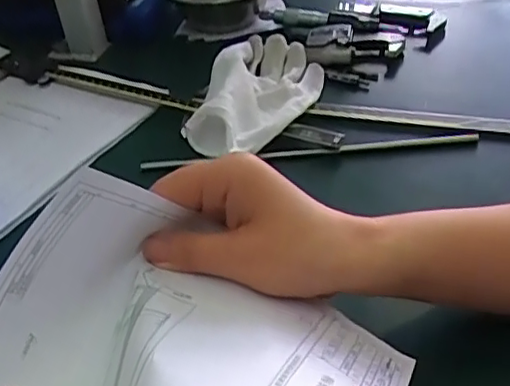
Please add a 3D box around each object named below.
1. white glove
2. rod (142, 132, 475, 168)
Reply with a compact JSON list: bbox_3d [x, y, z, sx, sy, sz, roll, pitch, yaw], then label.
[{"bbox_3d":[0.000,-0.087,0.529,0.093,0.044,0.165,21,46,29],"label":"white glove"},{"bbox_3d":[0.042,-0.033,0.490,0.266,0.011,0.010,-3,39,3],"label":"rod"}]

